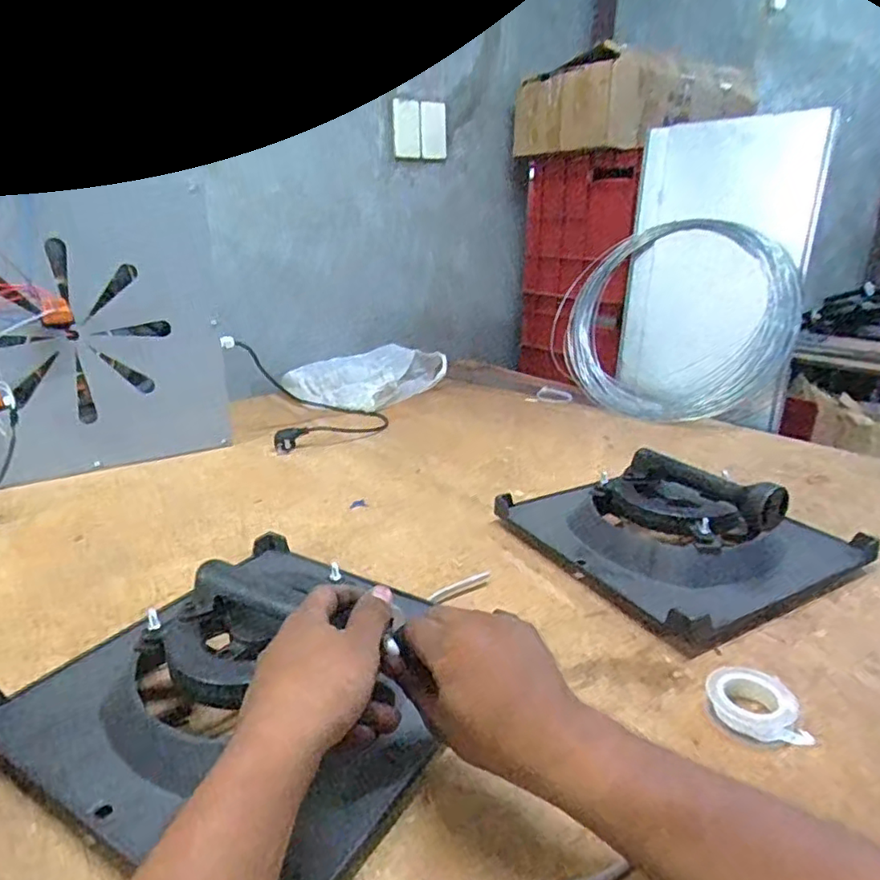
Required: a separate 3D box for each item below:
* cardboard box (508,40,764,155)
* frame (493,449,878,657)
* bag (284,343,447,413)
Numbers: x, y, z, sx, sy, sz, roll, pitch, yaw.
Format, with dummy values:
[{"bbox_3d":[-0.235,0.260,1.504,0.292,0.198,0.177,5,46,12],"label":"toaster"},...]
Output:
[{"bbox_3d":[0.485,-0.789,1.485,0.521,0.177,0.326,-11,23,-29],"label":"cardboard box"},{"bbox_3d":[0.265,0.075,0.683,0.278,0.101,0.277,-11,23,-29],"label":"frame"},{"bbox_3d":[-0.170,-0.141,1.330,0.258,0.076,0.318,13,23,31],"label":"bag"}]

